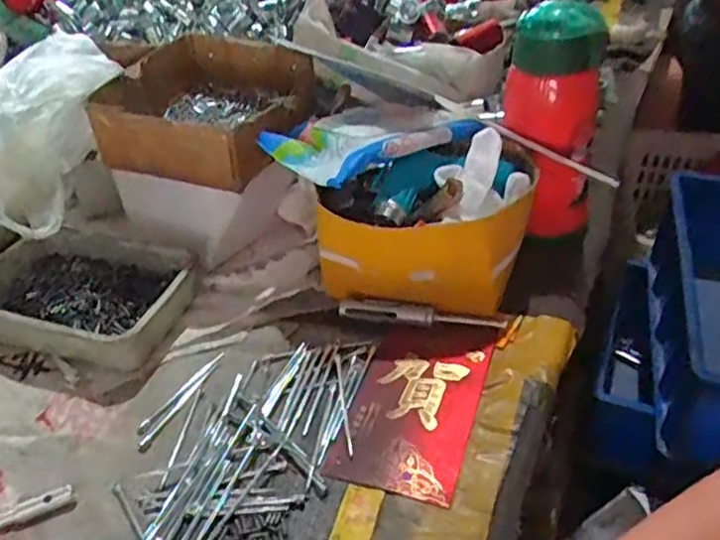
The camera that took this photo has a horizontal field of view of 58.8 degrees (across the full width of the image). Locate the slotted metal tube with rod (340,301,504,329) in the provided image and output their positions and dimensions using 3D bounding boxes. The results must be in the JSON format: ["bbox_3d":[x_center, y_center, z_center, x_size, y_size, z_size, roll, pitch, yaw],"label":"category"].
[{"bbox_3d":[0.047,0.037,0.513,0.132,0.015,0.015,8,41,13],"label":"slotted metal tube with rod"}]

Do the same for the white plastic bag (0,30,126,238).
[{"bbox_3d":[-0.269,-0.134,0.578,0.076,0.110,0.226,-1,40,2],"label":"white plastic bag"}]

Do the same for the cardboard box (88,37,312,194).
[{"bbox_3d":[-0.142,-0.150,0.595,0.175,0.067,0.187,9,41,13],"label":"cardboard box"}]

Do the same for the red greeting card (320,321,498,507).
[{"bbox_3d":[0.042,0.090,0.463,0.086,0.005,0.157,11,42,16],"label":"red greeting card"}]

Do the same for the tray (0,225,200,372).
[{"bbox_3d":[-0.240,0.015,0.549,0.190,0.040,0.127,11,42,16],"label":"tray"}]

